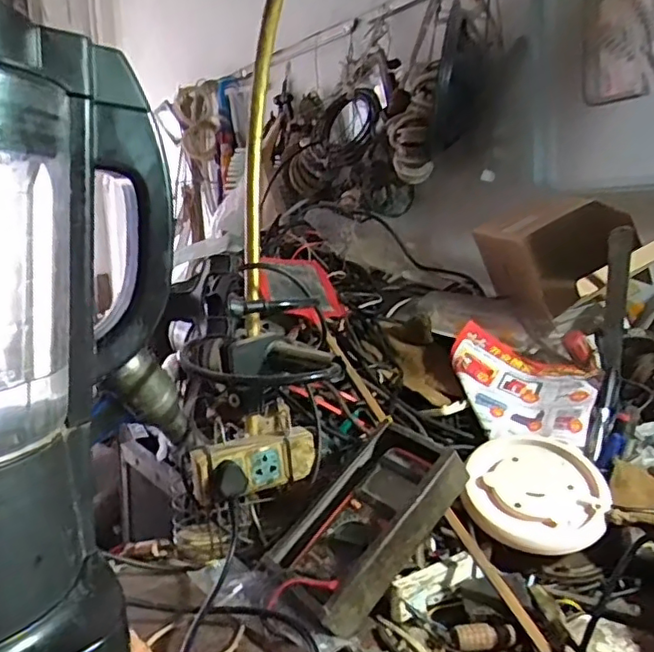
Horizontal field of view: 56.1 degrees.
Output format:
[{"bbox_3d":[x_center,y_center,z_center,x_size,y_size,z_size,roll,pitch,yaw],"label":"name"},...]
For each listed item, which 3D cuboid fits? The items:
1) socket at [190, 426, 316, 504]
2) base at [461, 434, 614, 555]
[{"bbox_3d":[-0.080,0.148,0.673,0.136,0.059,0.037,-6,12,-30],"label":"socket"},{"bbox_3d":[0.238,0.182,0.696,0.149,0.021,0.163,-3,38,2],"label":"base"}]

